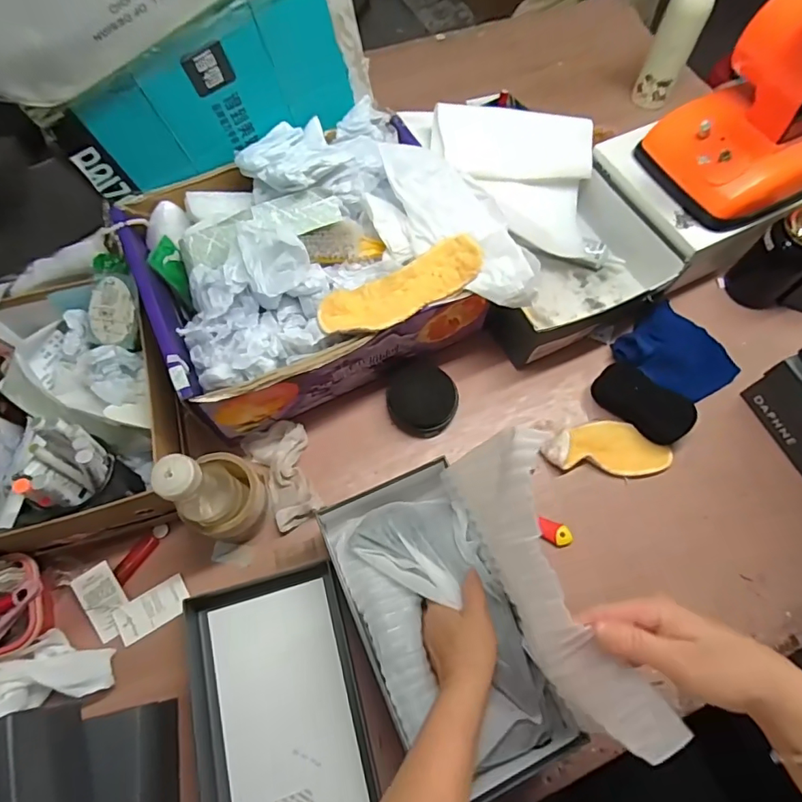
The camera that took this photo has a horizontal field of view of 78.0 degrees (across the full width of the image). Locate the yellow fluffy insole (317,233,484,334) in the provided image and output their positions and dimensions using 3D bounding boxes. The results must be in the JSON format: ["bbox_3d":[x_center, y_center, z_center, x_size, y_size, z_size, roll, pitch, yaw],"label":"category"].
[{"bbox_3d":[0.004,-0.127,0.564,0.197,0.025,0.066,-26,69,-12],"label":"yellow fluffy insole"}]

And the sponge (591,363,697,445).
[{"bbox_3d":[0.319,-0.001,0.653,0.126,0.050,0.058,40,71,15],"label":"sponge"}]

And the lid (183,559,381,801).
[{"bbox_3d":[-0.123,0.343,0.512,0.165,0.021,0.308,-13,67,-7],"label":"lid"}]

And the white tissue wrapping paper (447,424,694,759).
[{"bbox_3d":[0.119,0.151,0.425,0.062,0.164,0.253,-17,68,-9],"label":"white tissue wrapping paper"}]

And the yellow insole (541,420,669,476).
[{"bbox_3d":[0.267,0.058,0.639,0.161,0.016,0.067,4,66,0],"label":"yellow insole"}]

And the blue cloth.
[{"bbox_3d":[0.385,-0.067,0.689,0.127,0.035,0.142,-37,72,-16],"label":"blue cloth"}]

